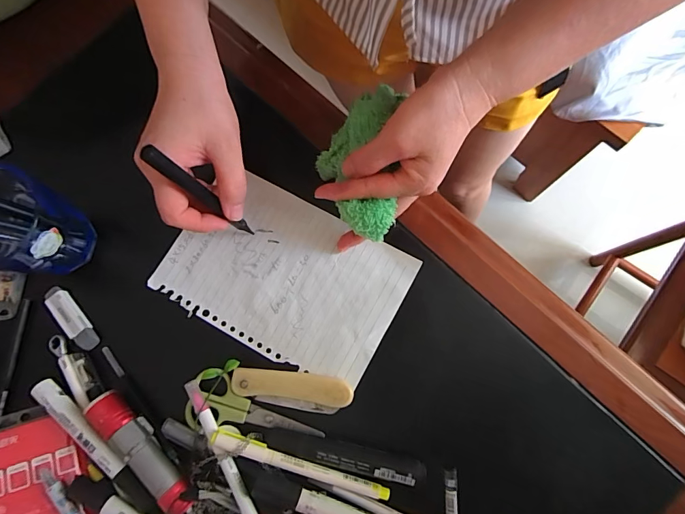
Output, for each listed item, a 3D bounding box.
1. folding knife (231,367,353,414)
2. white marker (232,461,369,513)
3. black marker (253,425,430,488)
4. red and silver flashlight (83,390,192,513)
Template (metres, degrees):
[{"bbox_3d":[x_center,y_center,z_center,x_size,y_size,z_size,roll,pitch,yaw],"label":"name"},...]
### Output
[{"bbox_3d":[-0.043,0.111,0.330,0.098,0.010,0.029,6,78,4],"label":"folding knife"},{"bbox_3d":[-0.012,0.192,0.300,0.152,0.015,0.021,16,79,6],"label":"white marker"},{"bbox_3d":[-0.006,0.154,0.313,0.138,0.012,0.020,12,79,5],"label":"black marker"},{"bbox_3d":[-0.158,0.154,0.311,0.026,0.025,0.110,-41,79,-6],"label":"red and silver flashlight"}]

